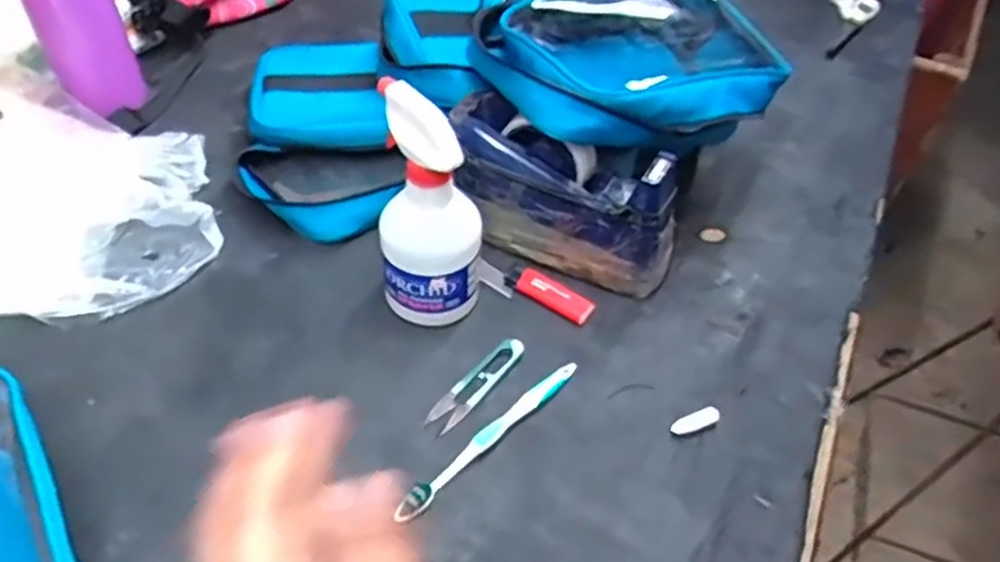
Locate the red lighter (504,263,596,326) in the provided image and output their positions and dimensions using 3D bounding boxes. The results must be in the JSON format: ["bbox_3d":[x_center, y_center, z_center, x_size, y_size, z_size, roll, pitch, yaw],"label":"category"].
[{"bbox_3d":[0.042,0.009,0.627,0.081,0.012,0.025,32,54,20],"label":"red lighter"}]

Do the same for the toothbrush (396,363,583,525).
[{"bbox_3d":[-0.001,0.109,0.533,0.016,0.012,0.168,39,56,25],"label":"toothbrush"}]

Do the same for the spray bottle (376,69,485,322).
[{"bbox_3d":[-0.051,-0.051,0.557,0.079,0.185,0.074,4,49,-2],"label":"spray bottle"}]

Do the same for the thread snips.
[{"bbox_3d":[-0.018,0.079,0.562,0.024,0.013,0.098,33,54,21],"label":"thread snips"}]

